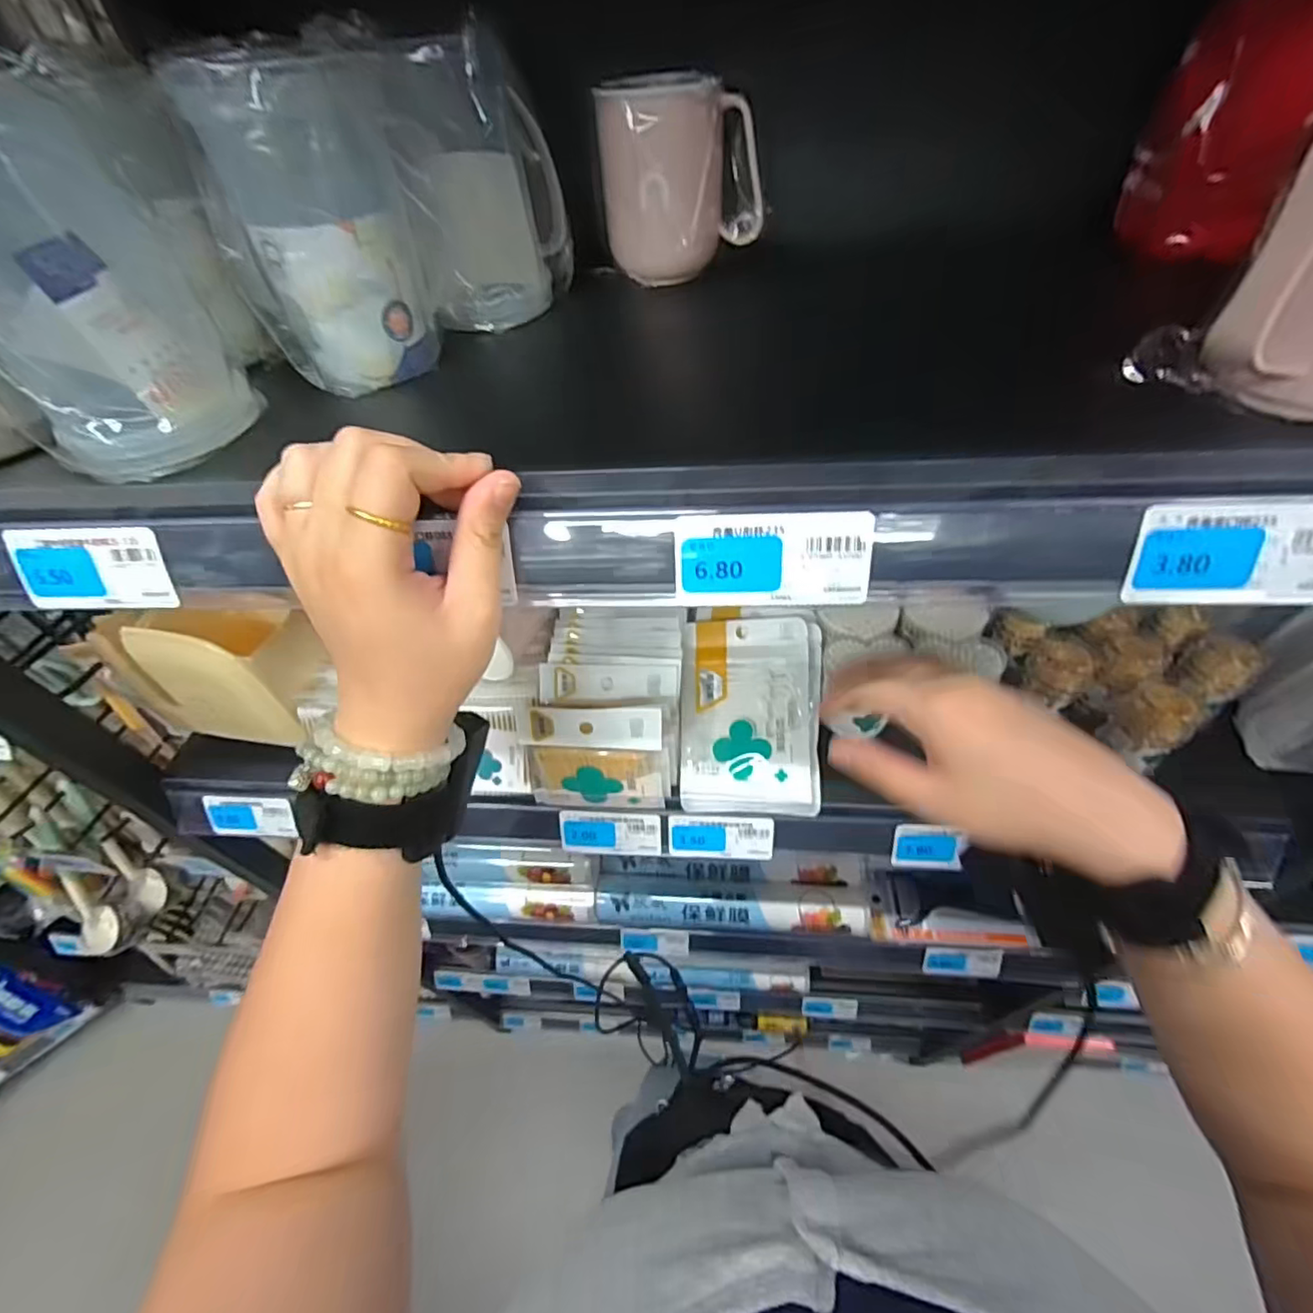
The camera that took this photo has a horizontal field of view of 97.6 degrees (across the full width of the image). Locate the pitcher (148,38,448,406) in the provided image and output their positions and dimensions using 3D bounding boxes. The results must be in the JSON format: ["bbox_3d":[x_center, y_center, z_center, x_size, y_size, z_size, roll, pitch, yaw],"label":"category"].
[{"bbox_3d":[-0.169,-0.219,0.300,0.078,0.129,0.072,3,50,8],"label":"pitcher"}]

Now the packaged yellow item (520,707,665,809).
[{"bbox_3d":[-0.045,0.078,0.425,0.100,0.092,0.013,2,33,5],"label":"packaged yellow item"}]

